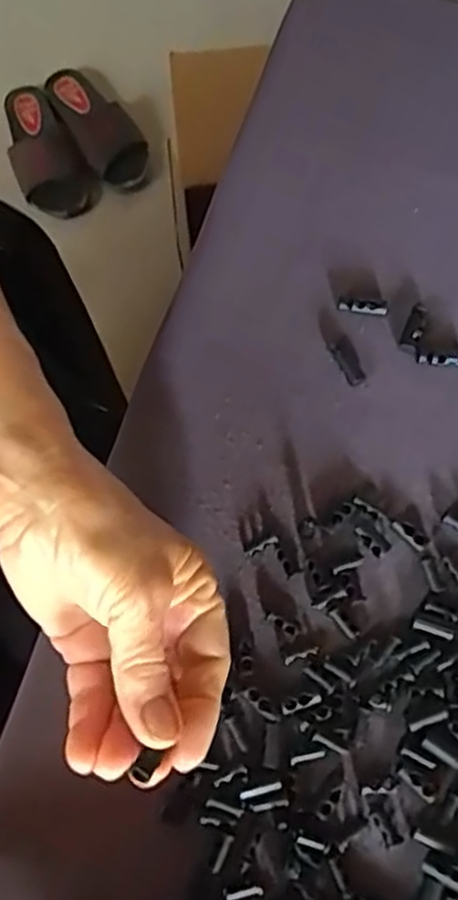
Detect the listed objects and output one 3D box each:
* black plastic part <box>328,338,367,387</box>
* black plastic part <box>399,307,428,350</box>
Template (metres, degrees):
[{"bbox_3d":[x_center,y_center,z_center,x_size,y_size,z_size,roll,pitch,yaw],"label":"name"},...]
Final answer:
[{"bbox_3d":[0.060,-0.044,0.361,0.012,0.005,0.026,-25,74,-8],"label":"black plastic part"},{"bbox_3d":[0.094,-0.062,0.365,0.009,0.004,0.025,23,74,7],"label":"black plastic part"}]

